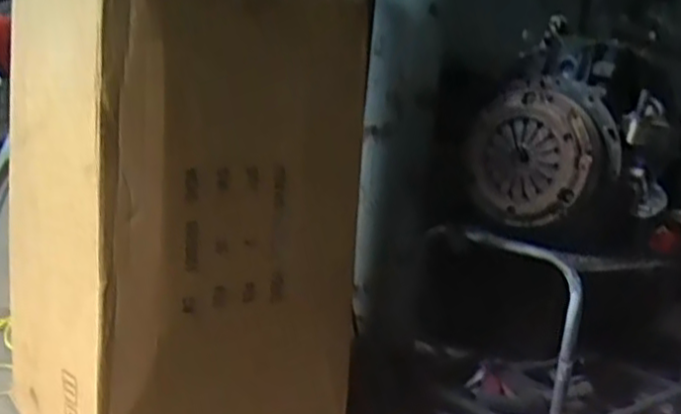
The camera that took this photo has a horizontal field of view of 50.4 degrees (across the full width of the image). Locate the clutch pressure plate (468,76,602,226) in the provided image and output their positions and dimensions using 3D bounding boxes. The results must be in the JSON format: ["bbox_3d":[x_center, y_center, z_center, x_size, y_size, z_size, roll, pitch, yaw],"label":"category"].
[{"bbox_3d":[0.358,-0.100,1.399,0.258,0.264,0.066,47,19,15],"label":"clutch pressure plate"}]

